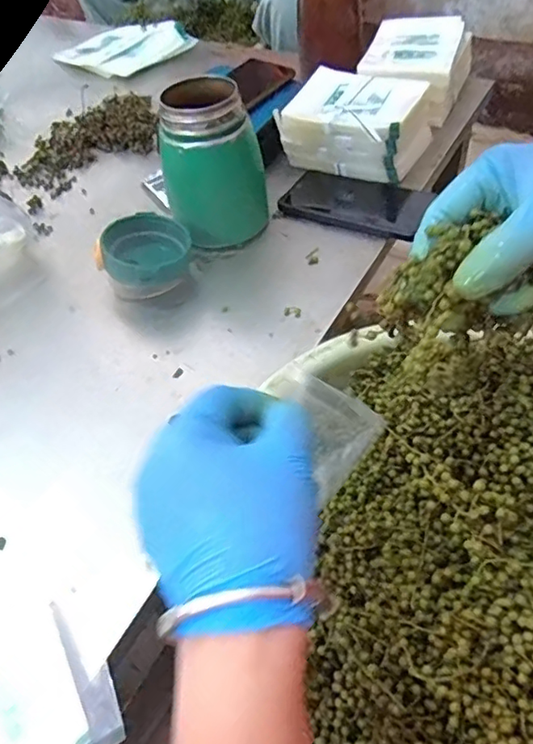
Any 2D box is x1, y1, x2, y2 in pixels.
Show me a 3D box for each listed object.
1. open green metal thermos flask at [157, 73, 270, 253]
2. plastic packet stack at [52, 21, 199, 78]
[{"bbox_3d":[-0.053,-0.206,0.579,0.100,0.150,0.088,-6,51,1],"label":"open green metal thermos flask"},{"bbox_3d":[-0.235,-0.535,0.937,0.212,0.039,0.156,33,61,27],"label":"plastic packet stack"}]

